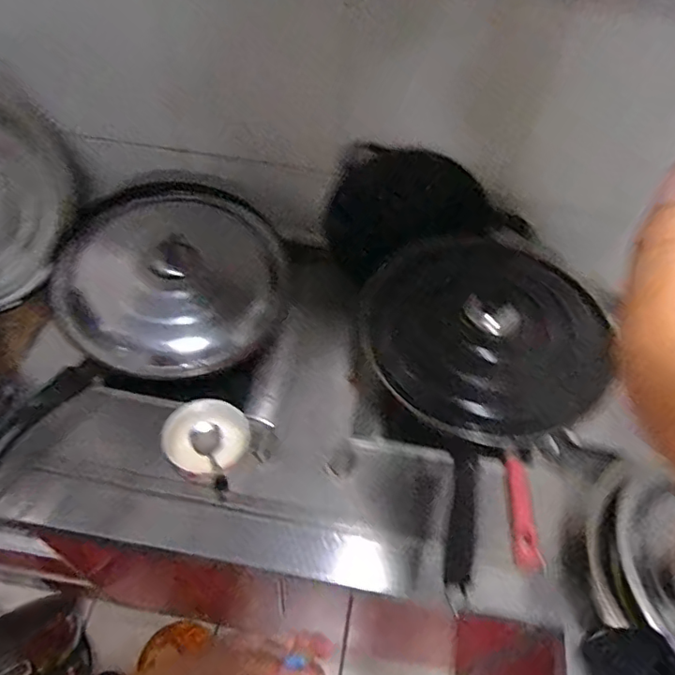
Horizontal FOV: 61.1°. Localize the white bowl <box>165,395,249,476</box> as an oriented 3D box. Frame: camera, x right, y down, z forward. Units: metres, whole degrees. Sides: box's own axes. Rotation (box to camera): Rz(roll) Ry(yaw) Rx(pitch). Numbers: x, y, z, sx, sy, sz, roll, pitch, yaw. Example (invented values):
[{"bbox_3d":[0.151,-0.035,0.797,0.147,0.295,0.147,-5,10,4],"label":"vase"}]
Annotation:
[{"bbox_3d":[-0.177,0.138,0.785,0.105,0.048,0.107,2,54,-3],"label":"white bowl"}]

